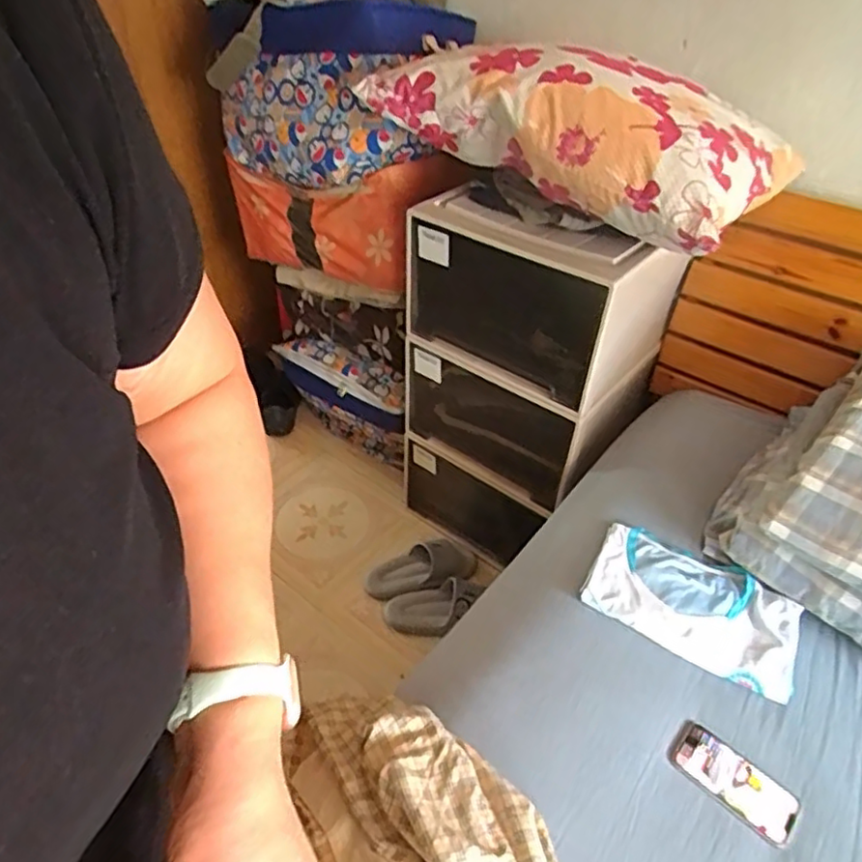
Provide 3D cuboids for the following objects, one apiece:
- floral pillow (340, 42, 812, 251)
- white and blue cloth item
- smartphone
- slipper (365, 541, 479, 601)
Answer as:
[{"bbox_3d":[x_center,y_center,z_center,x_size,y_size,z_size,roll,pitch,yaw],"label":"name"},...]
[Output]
[{"bbox_3d":[0.275,-0.548,1.109,0.632,0.194,0.451,26,47,25],"label":"floral pillow"},{"bbox_3d":[0.394,0.257,0.953,0.296,0.020,0.178,24,49,19],"label":"white and blue cloth item"},{"bbox_3d":[0.380,0.439,0.793,0.149,0.014,0.072,32,49,30],"label":"smartphone"},{"bbox_3d":[-0.021,0.342,1.555,0.274,0.065,0.129,-13,43,-17],"label":"slipper"}]

